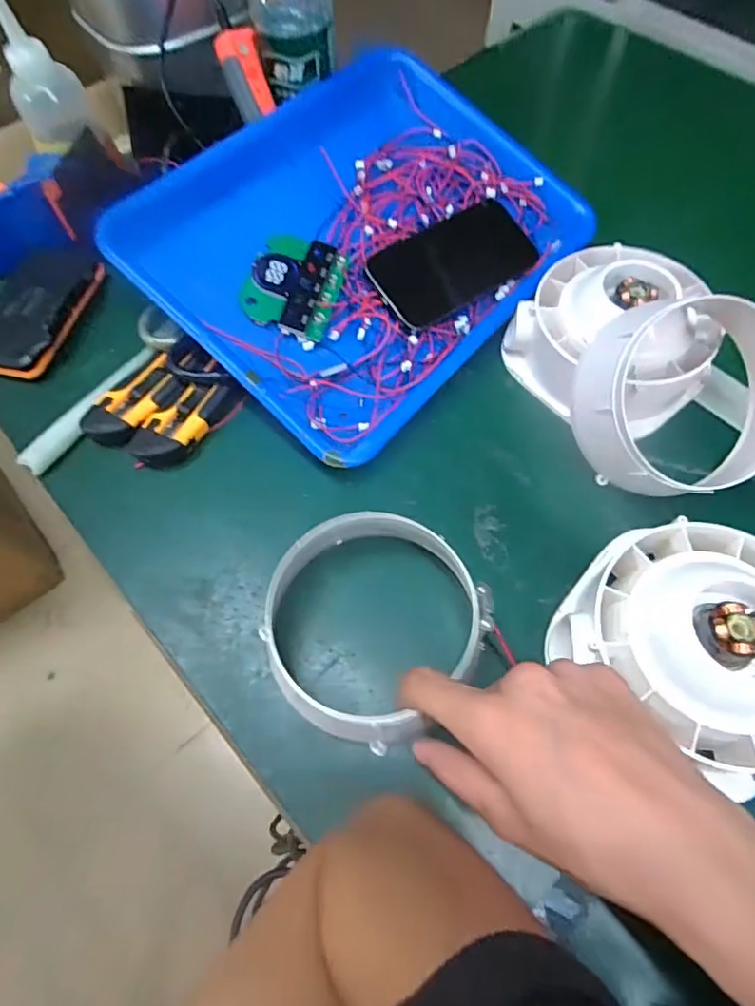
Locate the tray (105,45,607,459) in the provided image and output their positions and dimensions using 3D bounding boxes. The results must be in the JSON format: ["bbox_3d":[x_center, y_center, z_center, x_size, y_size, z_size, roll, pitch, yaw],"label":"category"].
[{"bbox_3d":[-0.007,-0.213,0.439,0.258,0.031,0.333,44,71,2],"label":"tray"}]

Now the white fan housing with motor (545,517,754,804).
[{"bbox_3d":[0.185,0.075,0.302,0.144,0.060,0.134,39,70,18],"label":"white fan housing with motor"}]

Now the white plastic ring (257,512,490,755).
[{"bbox_3d":[-0.004,0.062,0.296,0.115,0.018,0.115,-1,62,2],"label":"white plastic ring"}]

